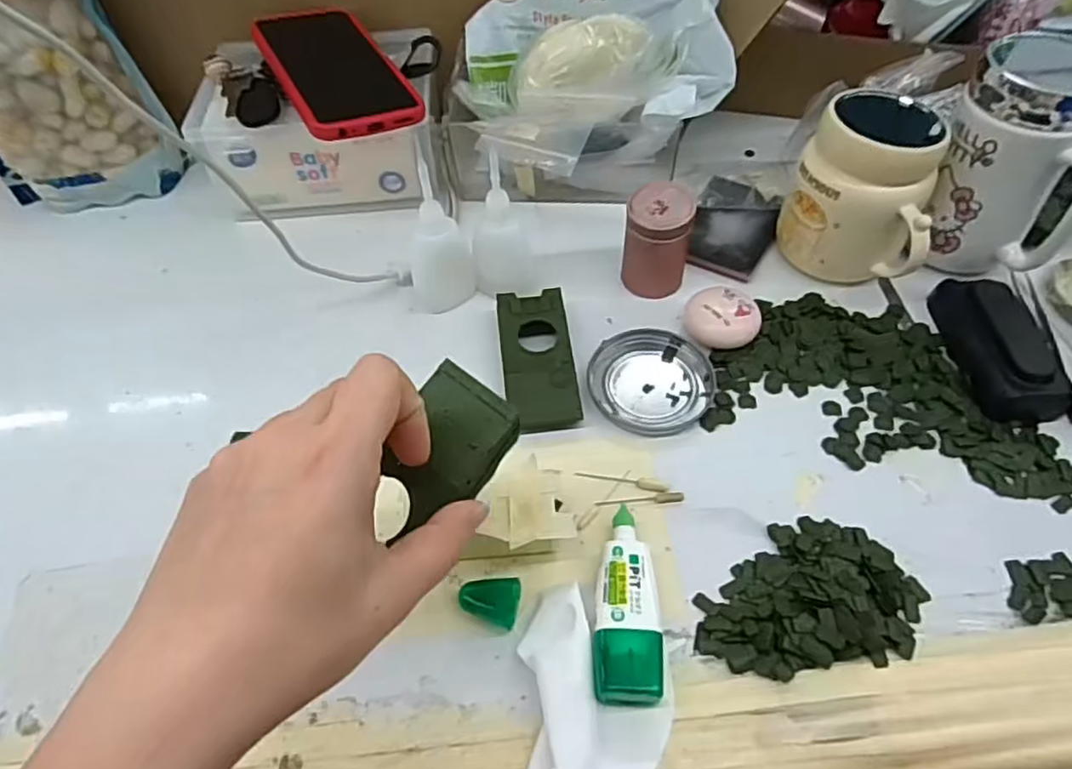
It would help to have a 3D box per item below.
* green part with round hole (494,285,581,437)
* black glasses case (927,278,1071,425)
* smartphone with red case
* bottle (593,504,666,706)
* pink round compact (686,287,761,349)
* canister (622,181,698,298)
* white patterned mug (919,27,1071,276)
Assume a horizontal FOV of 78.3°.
[{"bbox_3d":[0.002,-0.018,0.430,0.046,0.013,0.105,-6,53,-2],"label":"green part with round hole"},{"bbox_3d":[0.291,-0.029,0.418,0.049,0.024,0.107,-8,53,-3],"label":"black glasses case"},{"bbox_3d":[-0.152,-0.237,0.489,0.081,0.017,0.172,-25,55,-16],"label":"smartphone with red case"},{"bbox_3d":[0.044,0.109,0.333,0.032,0.026,0.096,-2,53,1],"label":"bottle"},{"bbox_3d":[0.125,-0.045,0.441,0.046,0.020,0.047,-1,53,2],"label":"pink round compact"},{"bbox_3d":[0.085,-0.104,0.458,0.044,0.064,0.048,-1,53,2],"label":"canister"},{"bbox_3d":[0.310,-0.140,0.428,0.096,0.133,0.074,29,59,22],"label":"white patterned mug"}]

